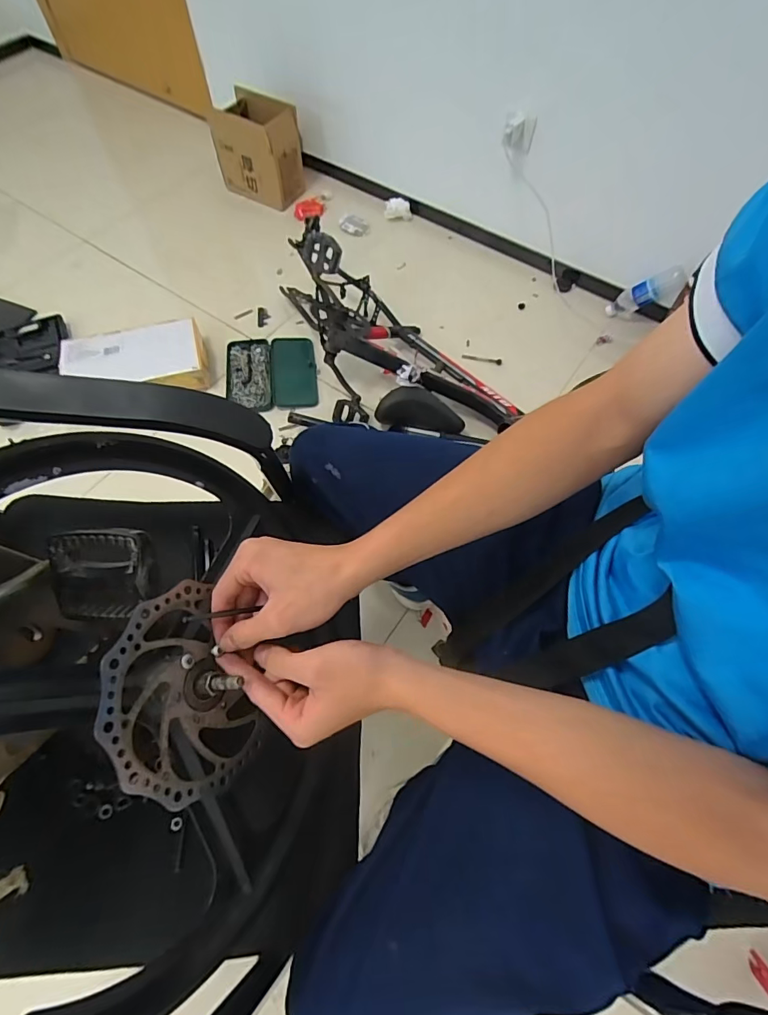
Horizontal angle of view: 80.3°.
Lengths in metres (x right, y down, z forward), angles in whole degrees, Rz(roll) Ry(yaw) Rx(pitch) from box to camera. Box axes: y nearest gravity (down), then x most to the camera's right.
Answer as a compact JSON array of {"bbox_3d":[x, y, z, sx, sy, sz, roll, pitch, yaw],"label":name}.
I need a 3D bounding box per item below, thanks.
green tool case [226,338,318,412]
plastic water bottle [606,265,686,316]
[{"bbox_3d":[-0.319,-0.379,1.289,0.248,0.034,0.250,-4,64,-4],"label":"green tool case"},{"bbox_3d":[0.776,-0.634,1.355,0.069,0.213,0.071,37,60,-31],"label":"plastic water bottle"}]

